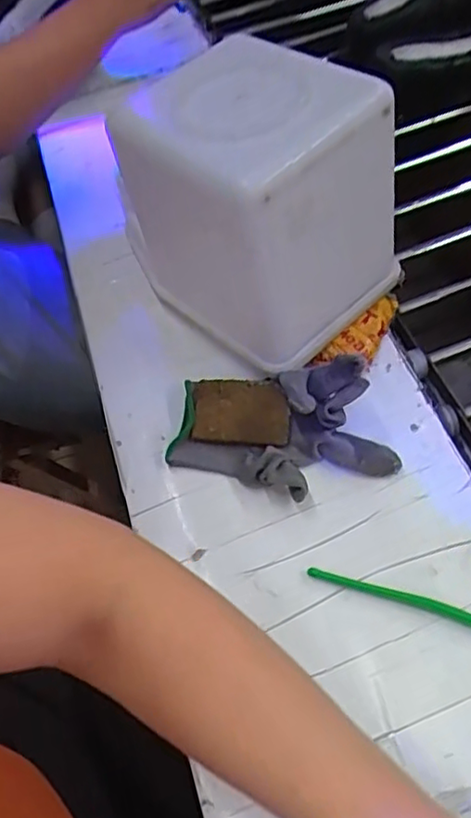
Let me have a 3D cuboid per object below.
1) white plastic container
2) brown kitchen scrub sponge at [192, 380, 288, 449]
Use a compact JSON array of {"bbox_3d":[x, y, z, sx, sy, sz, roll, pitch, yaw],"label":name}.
[{"bbox_3d":[0.021,-0.138,0.445,0.158,0.157,0.129,33,67,25],"label":"white plastic container"},{"bbox_3d":[0.003,0.001,0.462,0.073,0.009,0.051,0,68,14],"label":"brown kitchen scrub sponge"}]

